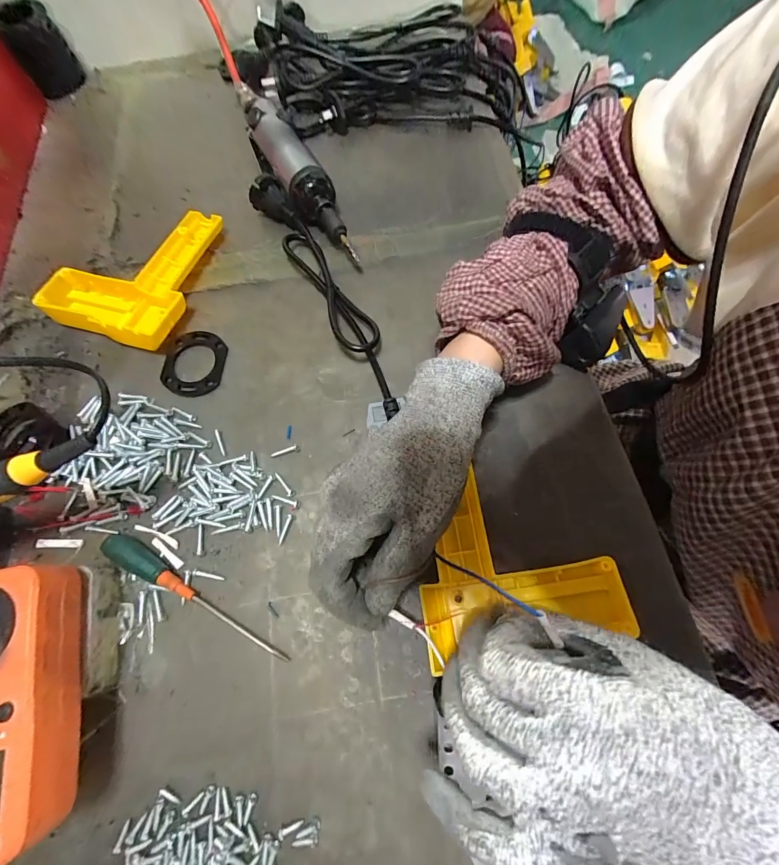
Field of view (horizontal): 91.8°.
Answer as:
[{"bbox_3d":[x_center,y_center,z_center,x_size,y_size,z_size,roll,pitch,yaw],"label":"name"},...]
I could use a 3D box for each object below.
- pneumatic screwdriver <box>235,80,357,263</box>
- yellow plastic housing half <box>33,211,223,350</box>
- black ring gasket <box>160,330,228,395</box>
[{"bbox_3d":[-0.095,-0.260,0.371,0.036,0.042,0.263,-28,71,-8],"label":"pneumatic screwdriver"},{"bbox_3d":[-0.218,-0.148,0.343,0.113,0.029,0.149,21,72,10],"label":"yellow plastic housing half"},{"bbox_3d":[-0.164,-0.058,0.315,0.049,0.006,0.058,1,70,3],"label":"black ring gasket"}]

